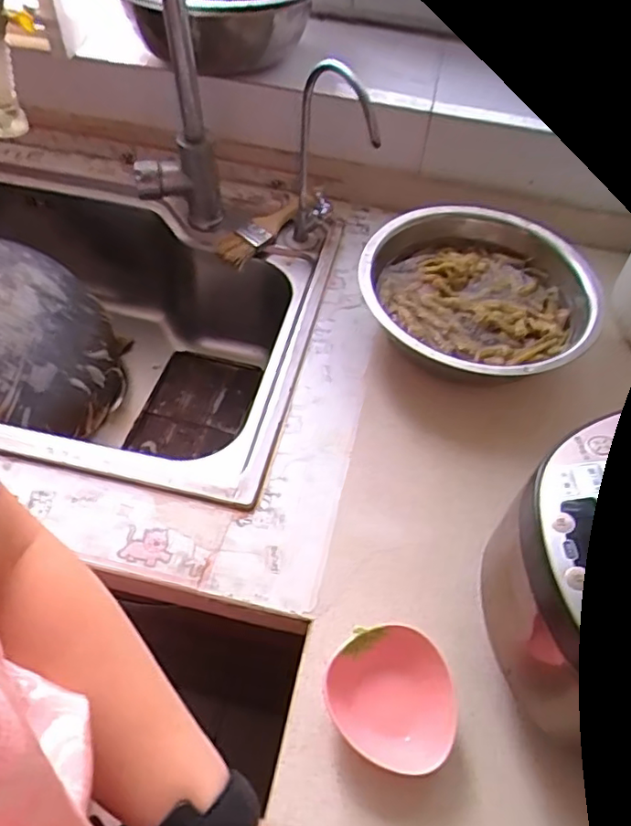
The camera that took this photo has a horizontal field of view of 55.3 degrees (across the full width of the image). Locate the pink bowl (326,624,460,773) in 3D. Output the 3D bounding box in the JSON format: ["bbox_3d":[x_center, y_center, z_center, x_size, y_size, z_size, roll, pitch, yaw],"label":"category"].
[{"bbox_3d":[0.056,0.214,0.448,0.092,0.039,0.095,1,54,-2],"label":"pink bowl"}]

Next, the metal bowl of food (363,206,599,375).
[{"bbox_3d":[0.188,-0.138,0.692,0.271,0.077,0.251,1,54,-2],"label":"metal bowl of food"}]

